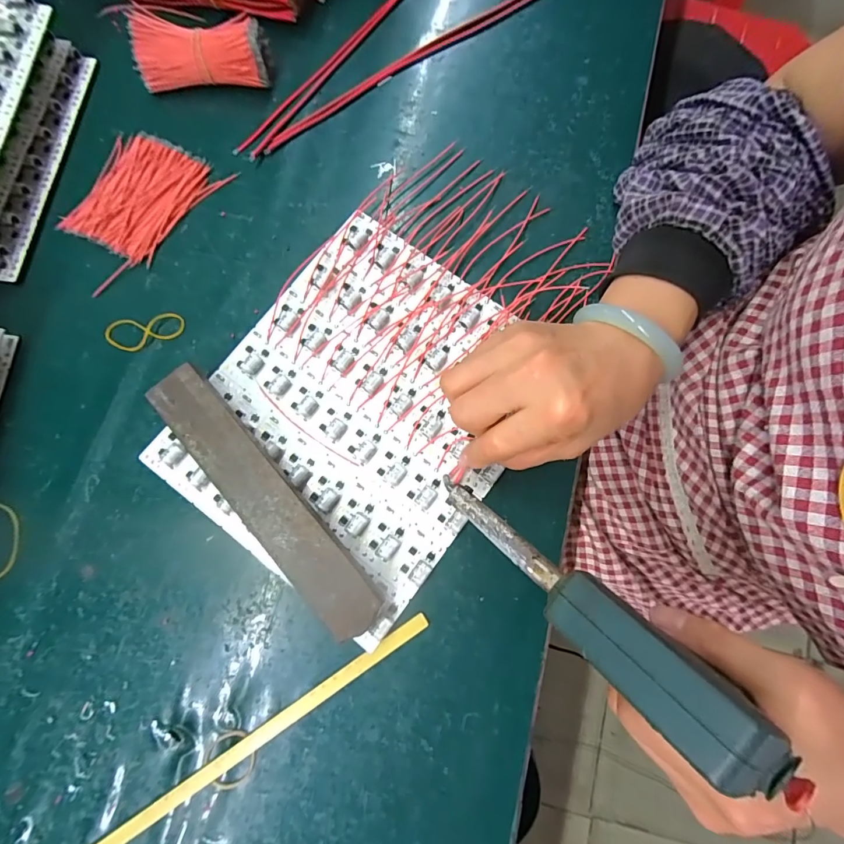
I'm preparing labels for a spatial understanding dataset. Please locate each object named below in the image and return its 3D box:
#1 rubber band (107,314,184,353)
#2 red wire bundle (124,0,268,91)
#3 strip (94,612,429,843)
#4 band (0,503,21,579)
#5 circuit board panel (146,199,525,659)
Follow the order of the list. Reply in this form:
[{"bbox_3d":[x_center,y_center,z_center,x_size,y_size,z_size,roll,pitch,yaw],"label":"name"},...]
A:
[{"bbox_3d":[-0.203,-0.066,0.315,0.057,0.004,0.025,-9,79,-1],"label":"rubber band"},{"bbox_3d":[-0.174,-0.292,0.342,0.101,0.037,0.039,0,79,1],"label":"red wire bundle"},{"bbox_3d":[-0.129,0.211,0.260,0.312,0.005,0.008,-33,80,-5],"label":"strip"},{"bbox_3d":[-0.288,0.081,0.285,0.043,0.004,0.054,9,79,2],"label":"band"},{"bbox_3d":[-0.042,-0.012,0.298,0.202,0.013,0.235,37,82,7],"label":"circuit board panel"}]

